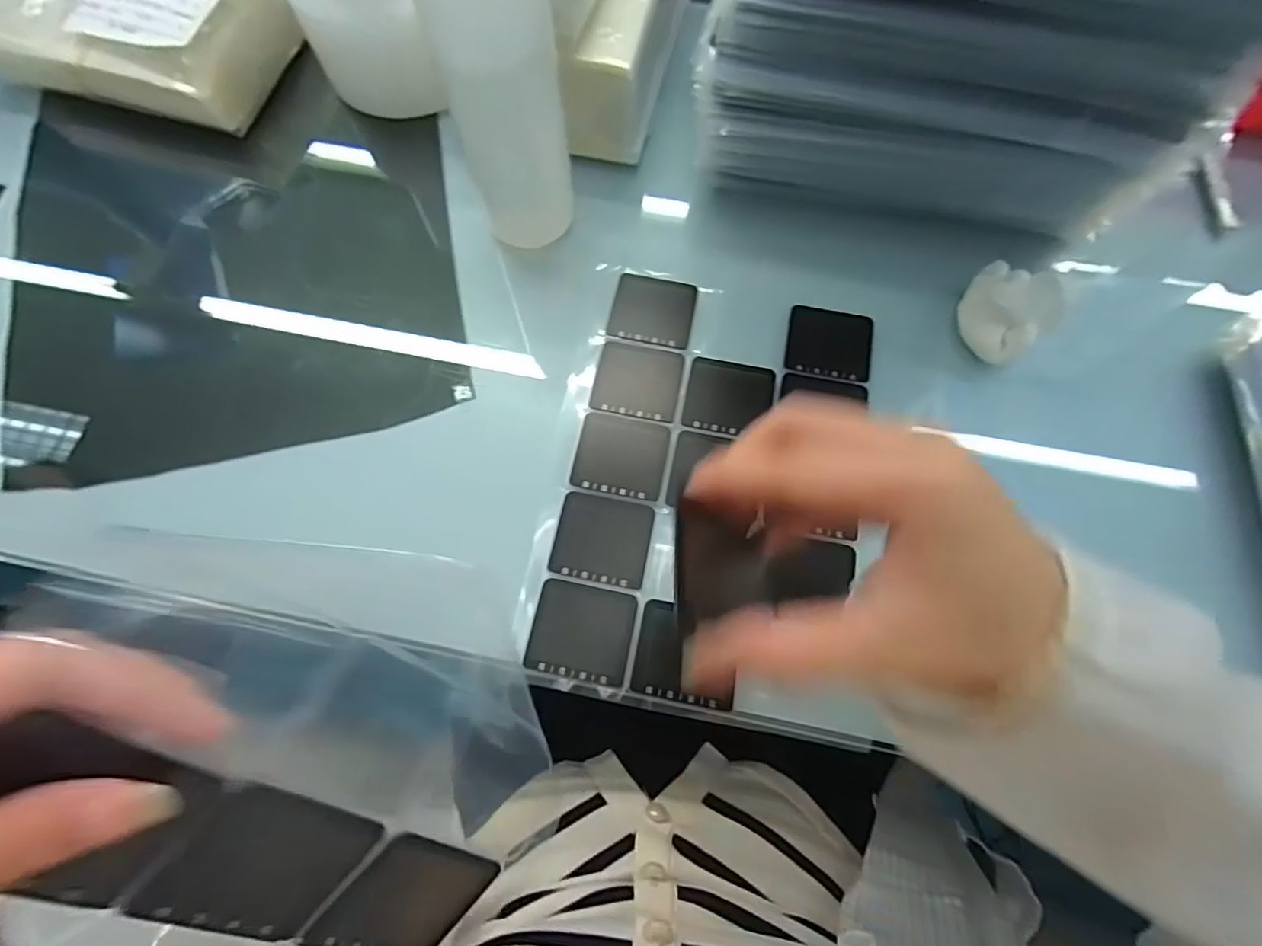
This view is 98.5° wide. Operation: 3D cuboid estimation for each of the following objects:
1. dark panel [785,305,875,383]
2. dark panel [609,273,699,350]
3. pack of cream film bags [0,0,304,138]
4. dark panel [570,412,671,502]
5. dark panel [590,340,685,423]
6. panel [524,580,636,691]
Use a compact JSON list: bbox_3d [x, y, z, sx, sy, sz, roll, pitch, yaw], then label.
[{"bbox_3d":[0.131,-0.086,0.358,0.055,0.007,0.050,11,78,2],"label":"dark panel"},{"bbox_3d":[0.015,-0.110,0.369,0.054,0.005,0.049,10,73,3],"label":"dark panel"},{"bbox_3d":[-0.370,-0.359,0.410,0.208,0.057,0.170,16,74,5],"label":"pack of cream film bags"},{"bbox_3d":[-0.006,-0.011,0.335,0.054,0.006,0.050,10,73,3],"label":"dark panel"},{"bbox_3d":[0.005,-0.060,0.352,0.054,0.004,0.050,11,73,3],"label":"dark panel"},{"bbox_3d":[-0.027,0.088,0.302,0.055,0.005,0.049,11,73,3],"label":"panel"}]

